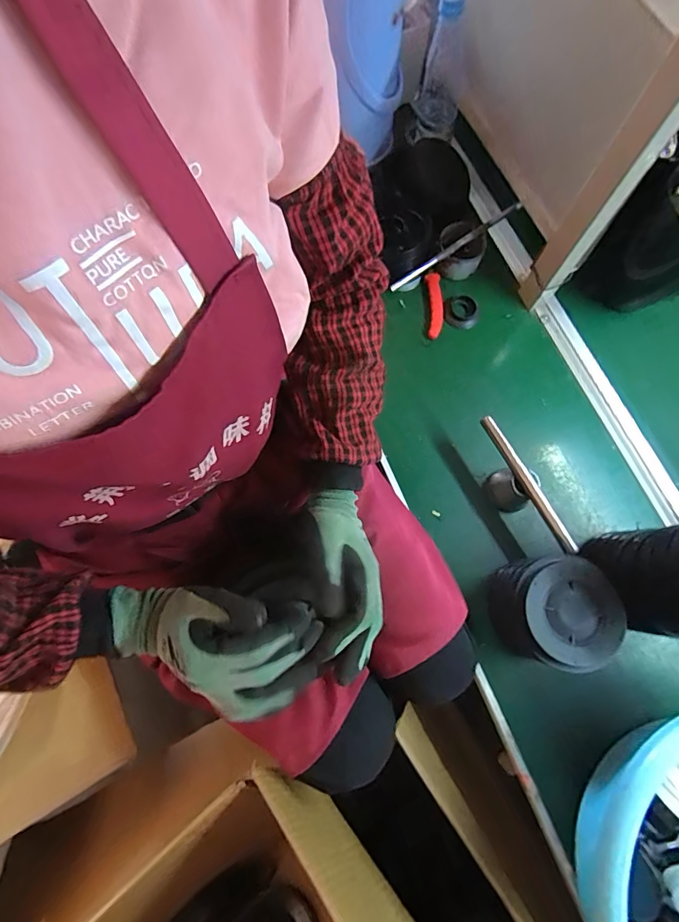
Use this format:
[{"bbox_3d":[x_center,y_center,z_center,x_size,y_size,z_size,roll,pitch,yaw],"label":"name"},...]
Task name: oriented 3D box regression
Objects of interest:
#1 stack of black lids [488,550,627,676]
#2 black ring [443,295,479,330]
[{"bbox_3d":[0.257,0.182,0.528,0.120,0.100,0.122,-10,73,-4],"label":"stack of black lids"},{"bbox_3d":[0.191,-0.238,0.697,0.051,0.031,0.053,0,73,-1],"label":"black ring"}]

